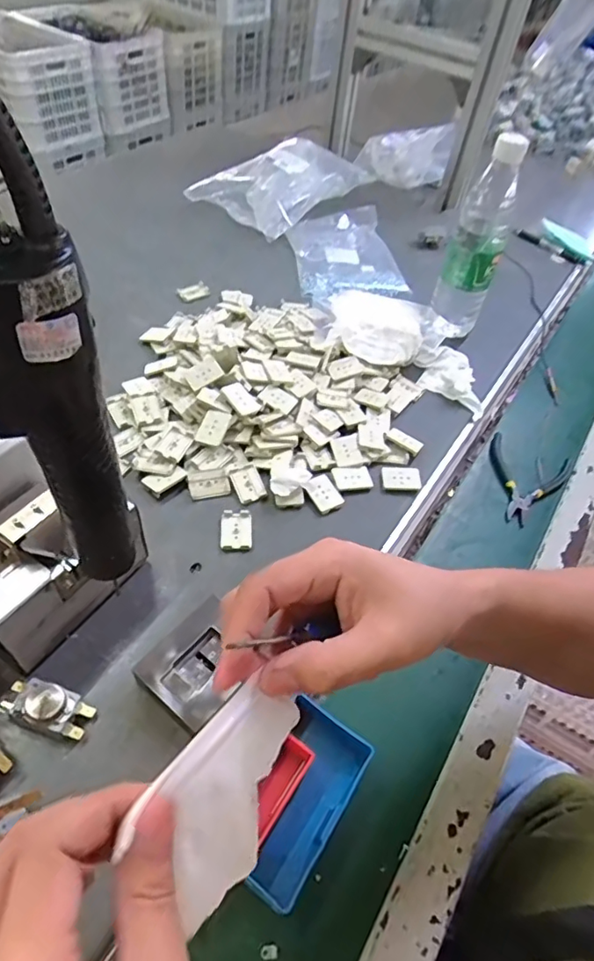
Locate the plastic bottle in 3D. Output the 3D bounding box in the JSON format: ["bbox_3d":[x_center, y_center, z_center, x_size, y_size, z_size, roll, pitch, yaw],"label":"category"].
[{"bbox_3d":[0.221,-0.297,0.658,0.065,0.226,0.078,20,50,8],"label":"plastic bottle"}]

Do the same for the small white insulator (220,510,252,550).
[{"bbox_3d":[-0.055,0.044,0.484,0.028,0.004,0.041,2,50,-8],"label":"small white insulator"}]

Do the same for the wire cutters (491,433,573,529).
[{"bbox_3d":[0.256,0.002,0.606,0.091,0.015,0.122,24,51,11],"label":"wire cutters"}]

